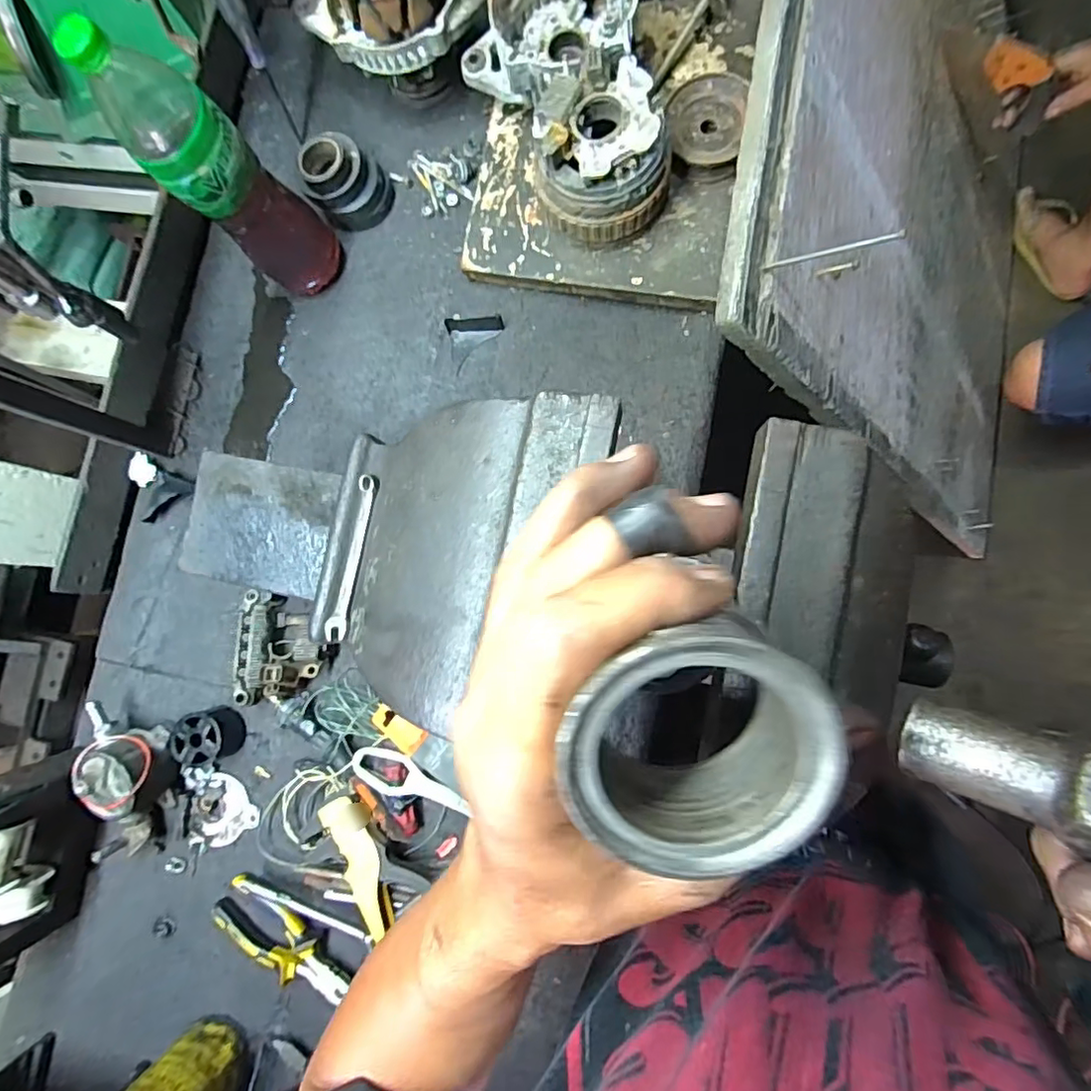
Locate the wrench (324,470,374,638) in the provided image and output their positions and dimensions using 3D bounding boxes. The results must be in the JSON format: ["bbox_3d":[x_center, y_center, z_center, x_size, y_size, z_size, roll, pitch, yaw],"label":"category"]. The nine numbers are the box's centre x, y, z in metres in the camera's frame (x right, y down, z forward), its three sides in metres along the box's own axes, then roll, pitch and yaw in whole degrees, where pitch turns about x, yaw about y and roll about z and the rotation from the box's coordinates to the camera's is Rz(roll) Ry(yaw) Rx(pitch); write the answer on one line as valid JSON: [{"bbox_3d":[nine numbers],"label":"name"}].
[{"bbox_3d":[-0.130,0.008,0.389,0.015,0.005,0.111,10,86,9],"label":"wrench"}]

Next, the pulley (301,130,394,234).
[{"bbox_3d":[-0.204,-0.371,0.590,0.070,0.064,0.059,2,84,8],"label":"pulley"}]

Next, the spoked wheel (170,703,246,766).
[{"bbox_3d":[-0.330,0.187,0.568,0.050,0.038,0.049,-1,84,8],"label":"spoked wheel"}]

